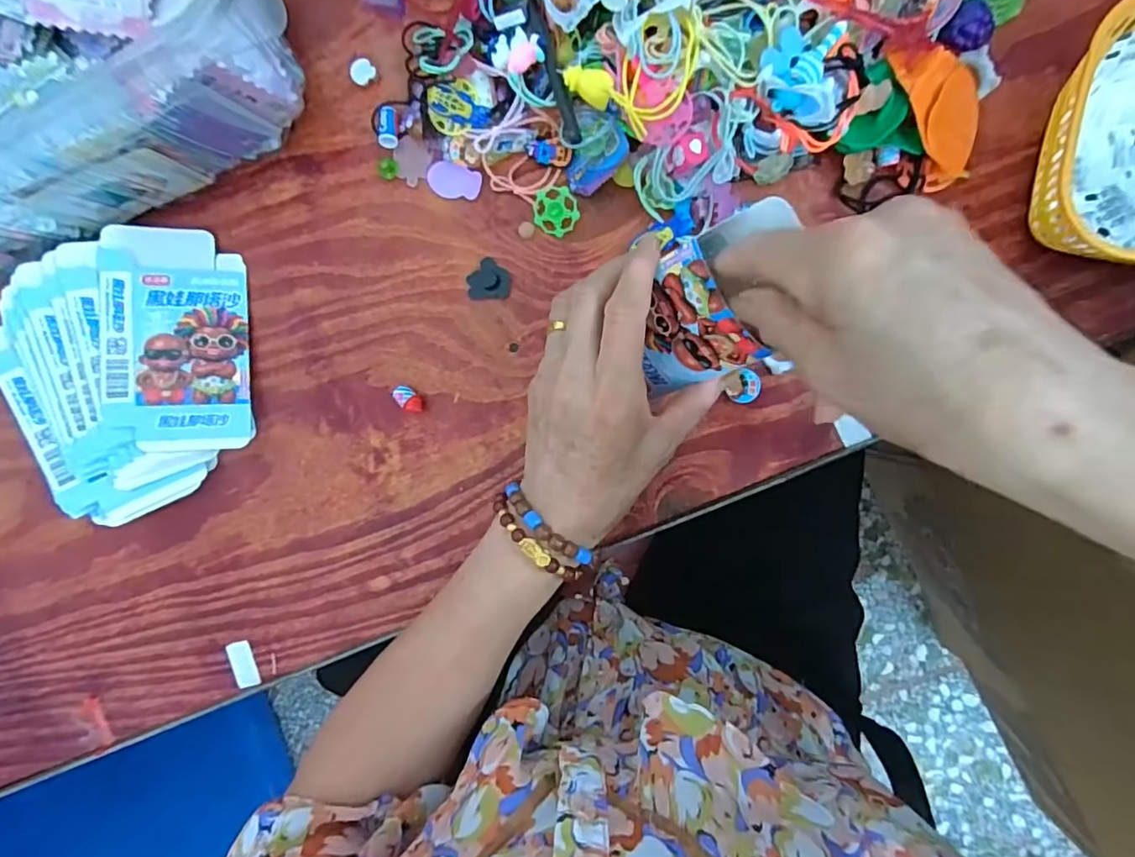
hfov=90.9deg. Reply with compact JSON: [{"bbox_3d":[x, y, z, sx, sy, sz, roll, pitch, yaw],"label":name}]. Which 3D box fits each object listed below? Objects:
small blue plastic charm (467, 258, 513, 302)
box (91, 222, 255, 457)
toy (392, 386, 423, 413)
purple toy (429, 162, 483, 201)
[{"bbox_3d":[-0.052,-0.098,0.366,0.029,0.005,0.026,-1,92,5],"label":"small blue plastic charm"},{"bbox_3d":[-0.259,-0.060,0.369,0.086,0.008,0.148,-3,86,-19],"label":"box"},{"bbox_3d":[-0.105,-0.019,0.370,0.020,0.013,0.012,35,95,3],"label":"toy"},{"bbox_3d":[-0.074,-0.161,0.365,0.035,0.006,0.020,16,94,5],"label":"purple toy"}]

